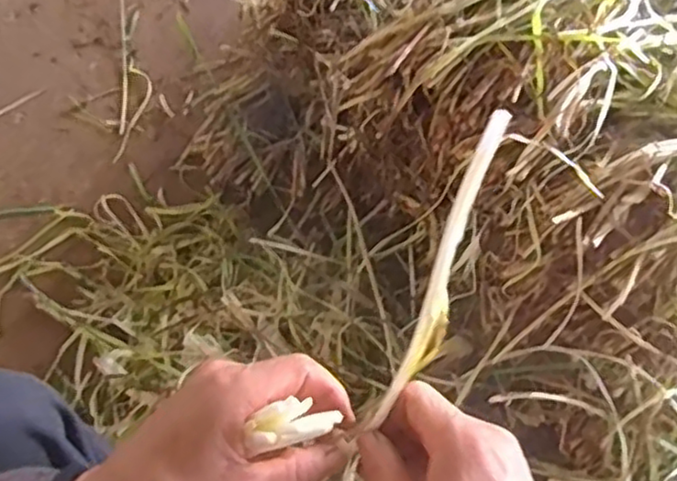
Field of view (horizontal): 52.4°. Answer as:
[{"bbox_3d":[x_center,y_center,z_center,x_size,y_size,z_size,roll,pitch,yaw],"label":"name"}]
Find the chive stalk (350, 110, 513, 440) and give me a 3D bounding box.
[{"bbox_3d":[0.047,0.020,0.325,0.023,0.010,0.166,21,101,7],"label":"chive stalk"}]

